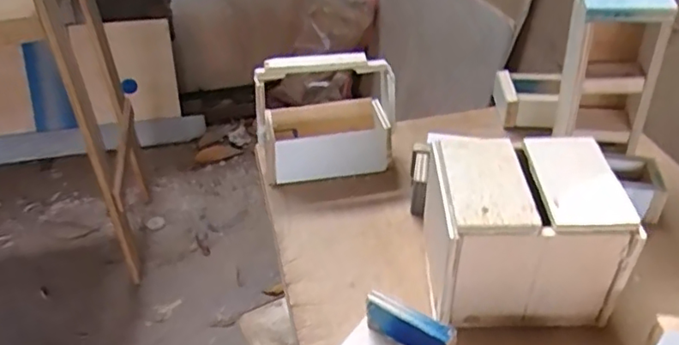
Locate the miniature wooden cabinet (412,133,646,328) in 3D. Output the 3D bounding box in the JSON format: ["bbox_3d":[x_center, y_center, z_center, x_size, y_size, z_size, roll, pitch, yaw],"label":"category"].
[{"bbox_3d":[0.174,0.061,0.569,0.154,0.146,0.129,-2,37,2],"label":"miniature wooden cabinet"}]

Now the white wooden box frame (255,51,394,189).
[{"bbox_3d":[-0.018,-0.076,0.746,0.168,0.163,0.087,-8,38,-6],"label":"white wooden box frame"}]

